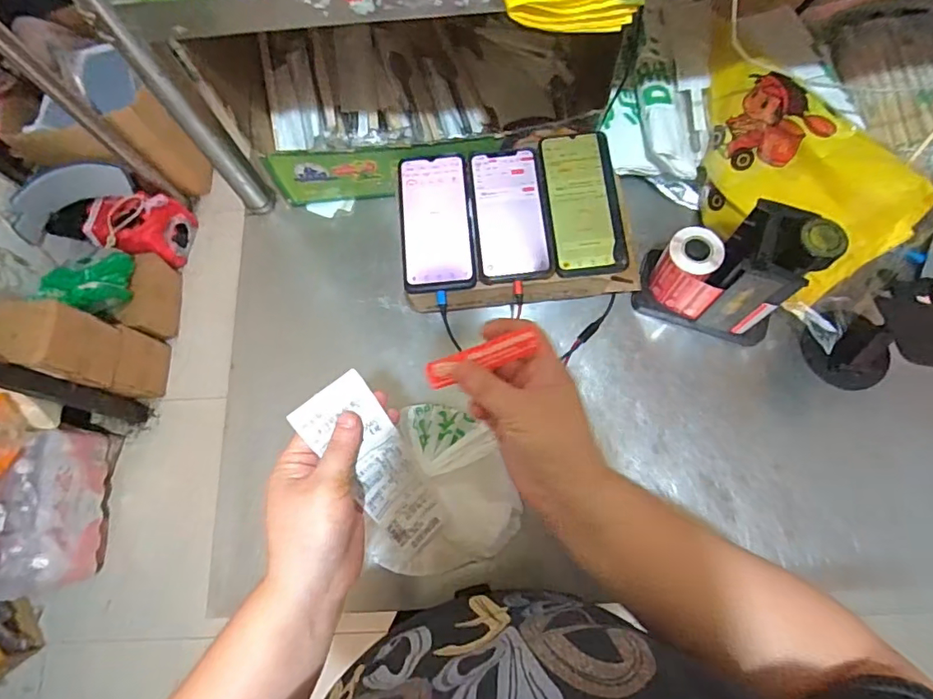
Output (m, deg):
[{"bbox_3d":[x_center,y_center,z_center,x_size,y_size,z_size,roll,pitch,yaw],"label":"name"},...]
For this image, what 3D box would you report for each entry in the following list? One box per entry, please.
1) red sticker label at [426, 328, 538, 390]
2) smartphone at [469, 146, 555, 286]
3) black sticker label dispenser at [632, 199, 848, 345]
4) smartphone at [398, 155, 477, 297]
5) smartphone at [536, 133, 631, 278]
[{"bbox_3d":[0.009,0.007,0.345,0.072,0.008,0.017,-19,73,-6],"label":"red sticker label"},{"bbox_3d":[0.045,-0.147,0.563,0.076,0.012,0.155,-5,73,1],"label":"smartphone"},{"bbox_3d":[0.271,-0.081,0.538,0.142,0.174,0.077,22,75,9],"label":"black sticker label dispenser"},{"bbox_3d":[-0.033,-0.139,0.566,0.075,0.015,0.157,-5,73,1],"label":"smartphone"},{"bbox_3d":[0.125,-0.159,0.557,0.076,0.011,0.161,-6,73,0],"label":"smartphone"}]

